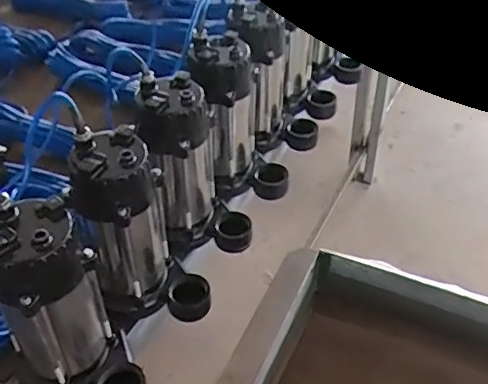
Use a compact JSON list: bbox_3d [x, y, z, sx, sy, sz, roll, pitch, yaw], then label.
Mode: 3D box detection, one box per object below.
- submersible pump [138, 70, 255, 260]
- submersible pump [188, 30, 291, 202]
[{"bbox_3d":[-0.066,-0.026,0.779,0.127,0.230,0.120,-19,45,-19],"label":"submersible pump"},{"bbox_3d":[0.001,-0.106,0.868,0.149,0.233,0.109,-2,42,-1],"label":"submersible pump"}]

